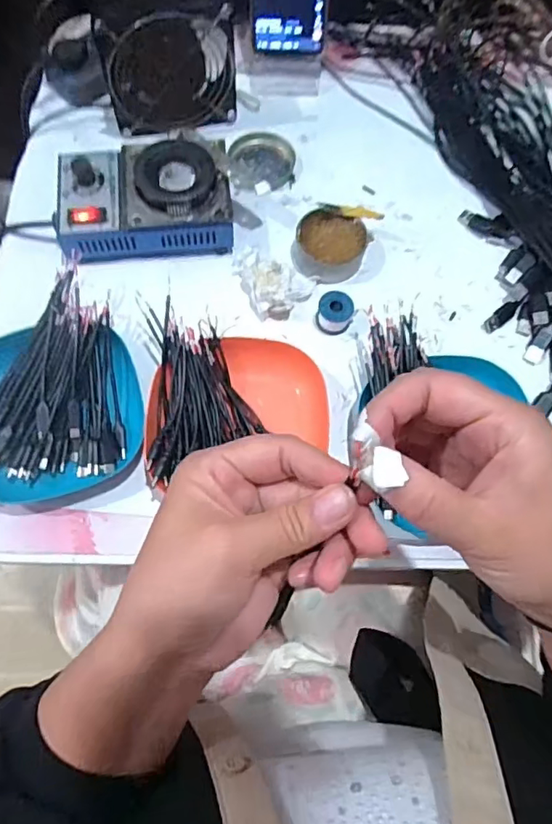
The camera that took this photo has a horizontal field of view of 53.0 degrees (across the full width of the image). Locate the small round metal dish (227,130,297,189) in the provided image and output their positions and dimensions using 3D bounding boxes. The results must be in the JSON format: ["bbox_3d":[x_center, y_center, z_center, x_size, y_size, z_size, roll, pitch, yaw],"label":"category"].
[{"bbox_3d":[-0.014,-0.254,0.555,0.065,0.006,0.071,1,71,-2],"label":"small round metal dish"}]

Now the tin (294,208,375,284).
[{"bbox_3d":[0.049,-0.151,0.507,0.064,0.025,0.059,1,71,-2],"label":"tin"}]

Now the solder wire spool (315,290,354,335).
[{"bbox_3d":[0.051,-0.087,0.481,0.029,0.022,0.028,1,71,-2],"label":"solder wire spool"}]

